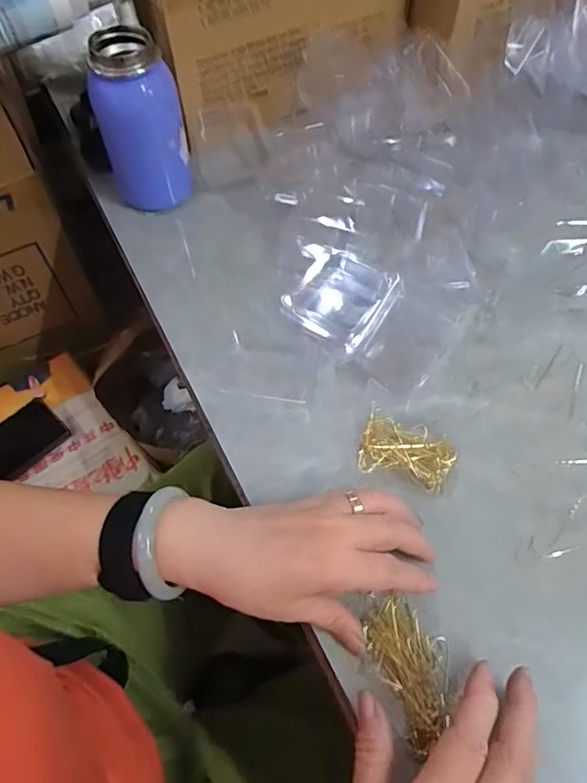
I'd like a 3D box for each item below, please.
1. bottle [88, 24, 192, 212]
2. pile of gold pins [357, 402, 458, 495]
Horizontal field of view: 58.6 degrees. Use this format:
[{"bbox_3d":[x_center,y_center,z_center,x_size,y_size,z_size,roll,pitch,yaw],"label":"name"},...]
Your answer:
[{"bbox_3d":[-0.137,-0.238,0.475,0.073,0.139,0.057,-13,62,-7],"label":"bottle"},{"bbox_3d":[0.084,0.046,0.391,0.067,0.010,0.048,17,62,9],"label":"pile of gold pins"}]

